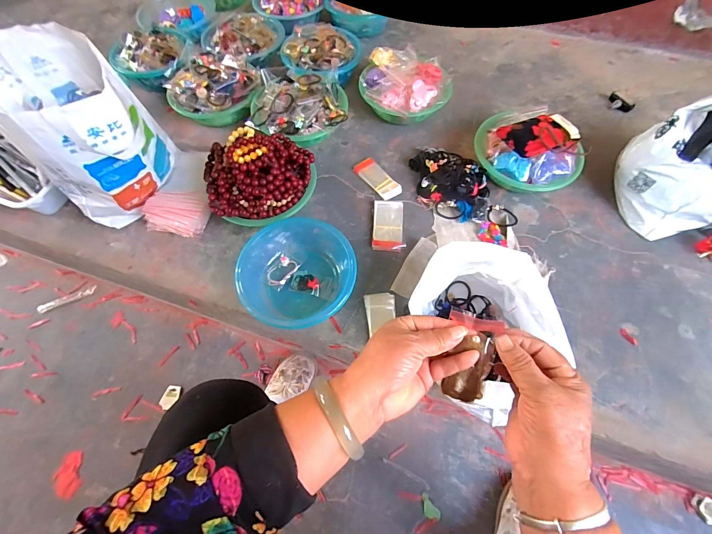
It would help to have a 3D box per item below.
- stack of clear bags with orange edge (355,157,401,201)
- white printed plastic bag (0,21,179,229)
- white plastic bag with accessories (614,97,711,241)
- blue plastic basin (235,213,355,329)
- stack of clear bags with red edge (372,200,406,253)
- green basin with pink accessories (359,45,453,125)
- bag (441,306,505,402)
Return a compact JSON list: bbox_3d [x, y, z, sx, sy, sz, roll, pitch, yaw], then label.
[{"bbox_3d":[0.052,-0.215,0.792,0.053,0.018,0.128,-34,69,-15],"label":"stack of clear bags with orange edge"},{"bbox_3d":[-0.508,-0.248,0.647,0.227,0.310,0.233,-39,69,-17],"label":"white printed plastic bag"},{"bbox_3d":[0.768,-0.215,0.696,0.324,0.197,0.199,-11,65,-5],"label":"white plastic bag with accessories"},{"bbox_3d":[-0.107,-0.006,0.661,0.218,0.076,0.235,0,64,0],"label":"blue plastic basin"},{"bbox_3d":[0.072,-0.093,0.734,0.069,0.017,0.126,1,64,0],"label":"stack of clear bags with red edge"},{"bbox_3d":[0.130,-0.470,0.868,0.226,0.102,0.219,0,64,0],"label":"green basin with pink accessories"},{"bbox_3d":[0.107,0.086,0.312,0.043,0.018,0.085,11,95,5],"label":"bag"}]

